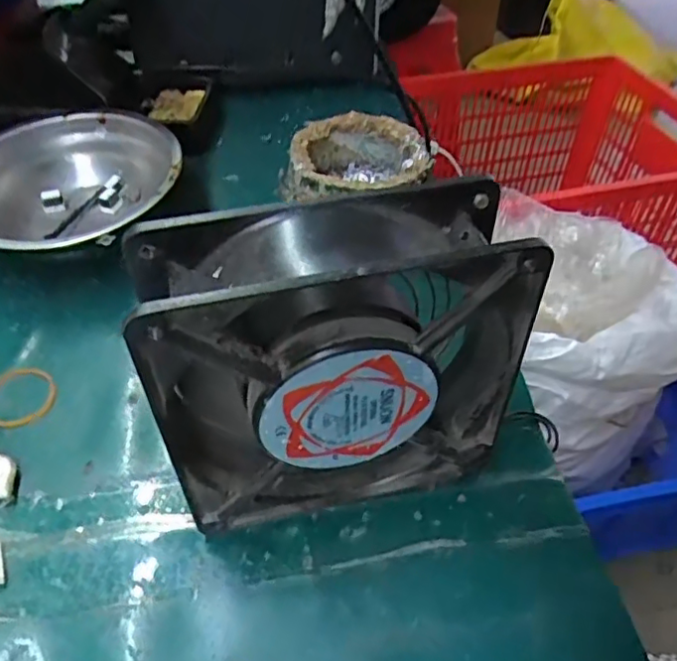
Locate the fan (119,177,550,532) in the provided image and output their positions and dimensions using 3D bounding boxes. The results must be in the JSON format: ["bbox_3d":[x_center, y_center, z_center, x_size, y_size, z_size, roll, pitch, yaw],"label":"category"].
[{"bbox_3d":[0.000,0.015,0.209,0.118,0.121,0.041,-9,48,-9],"label":"fan"}]

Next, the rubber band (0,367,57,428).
[{"bbox_3d":[-0.148,0.030,0.276,0.032,0.004,0.032,0,48,0],"label":"rubber band"}]

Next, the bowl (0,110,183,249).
[{"bbox_3d":[-0.156,-0.084,0.354,0.121,0.046,0.121,0,48,0],"label":"bowl"}]

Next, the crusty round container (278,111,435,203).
[{"bbox_3d":[0.012,-0.095,0.364,0.081,0.041,0.079,0,48,0],"label":"crusty round container"}]

